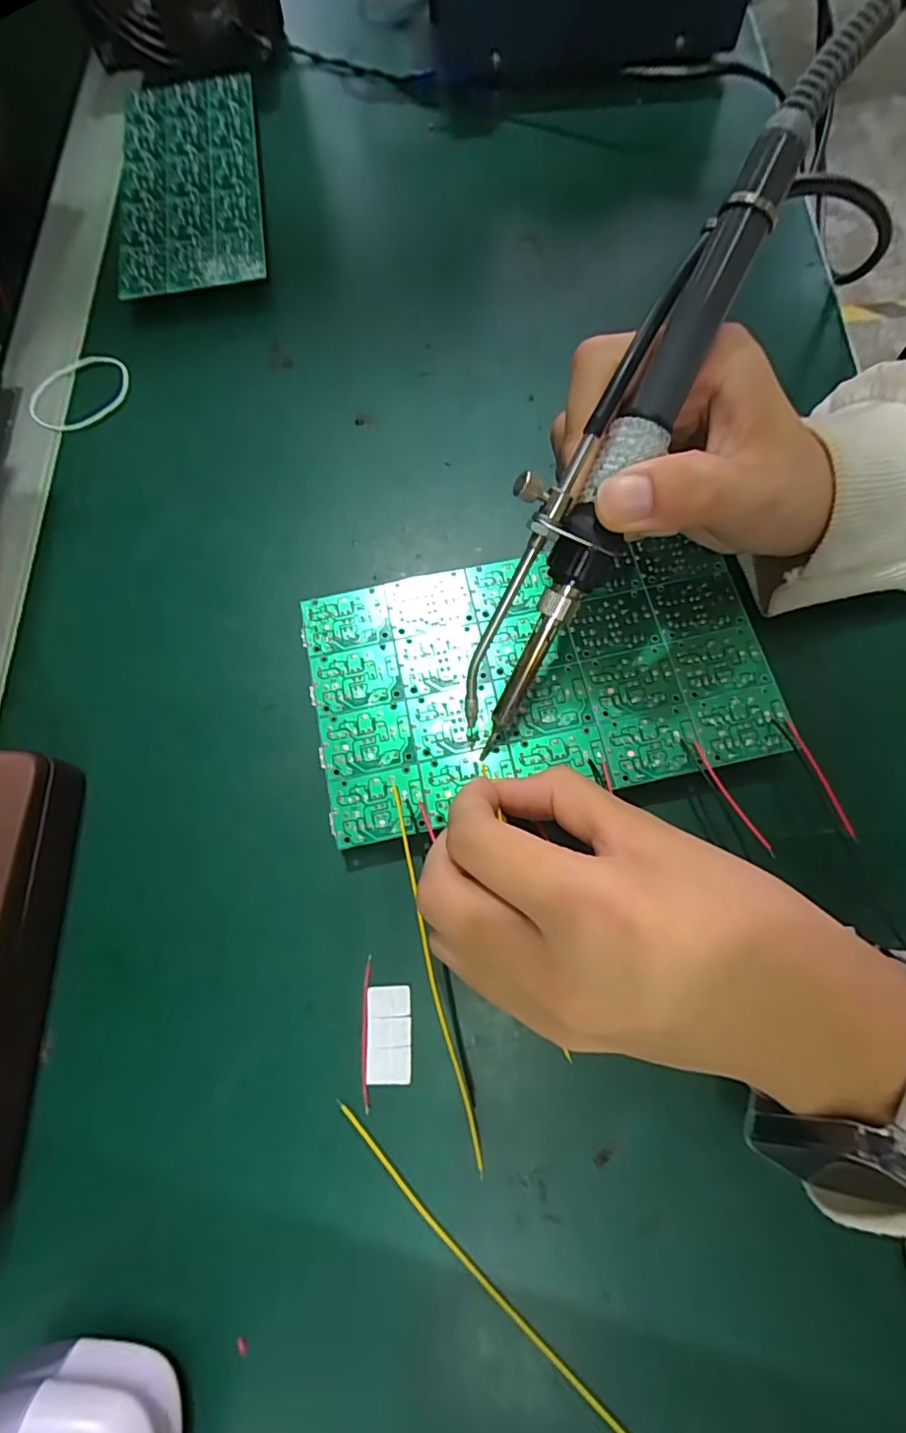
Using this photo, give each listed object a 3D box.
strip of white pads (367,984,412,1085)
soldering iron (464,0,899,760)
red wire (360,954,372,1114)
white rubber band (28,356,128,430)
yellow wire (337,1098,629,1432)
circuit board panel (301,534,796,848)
[{"bbox_3d":[-0.022,0.111,0.193,0.015,0.004,0.030,-2,72,1],"label":"strip of white pads"},{"bbox_3d":[0.047,-0.080,0.162,0.030,0.024,0.203,31,109,11],"label":"soldering iron"},{"bbox_3d":[-0.031,0.111,0.193,0.004,0.004,0.049,-3,72,1],"label":"red wire"},{"bbox_3d":[-0.193,-0.167,0.285,0.053,0.006,0.040,-26,73,-6],"label":"white rubber band"},{"bbox_3d":[0.008,0.173,0.173,0.128,0.004,0.005,41,78,13],"label":"yellow wire"},{"bbox_3d":[0.033,-0.016,0.225,0.173,0.017,0.101,-12,72,-2],"label":"circuit board panel"}]

